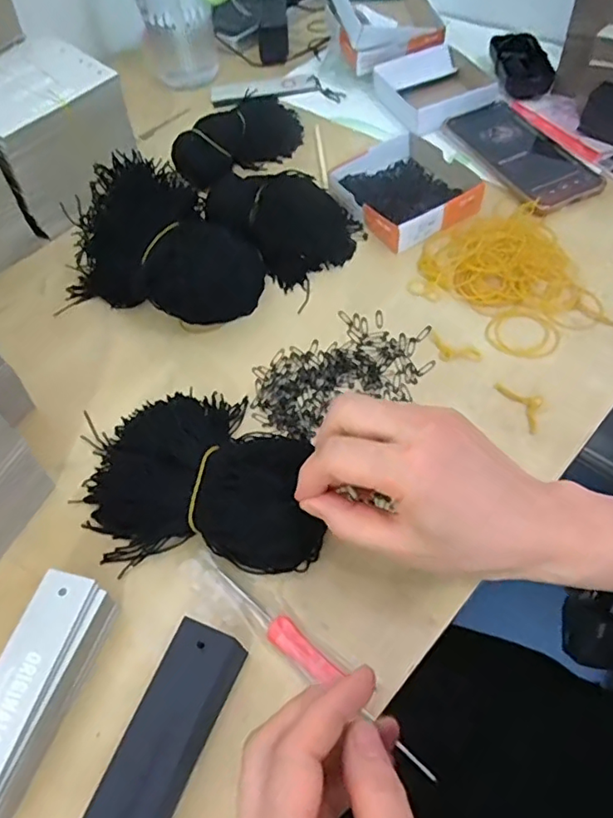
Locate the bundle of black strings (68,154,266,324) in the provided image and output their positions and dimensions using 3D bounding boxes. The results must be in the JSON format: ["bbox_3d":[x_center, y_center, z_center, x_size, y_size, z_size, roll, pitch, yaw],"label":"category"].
[{"bbox_3d":[-0.125,-0.134,0.481,0.140,0.070,0.155,-35,60,-19],"label":"bundle of black strings"}]

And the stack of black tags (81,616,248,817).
[{"bbox_3d":[-0.073,0.173,0.281,0.036,0.031,0.125,17,58,15],"label":"stack of black tags"}]

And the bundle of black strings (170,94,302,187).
[{"bbox_3d":[-0.069,-0.286,0.595,0.150,0.044,0.052,-33,59,-18],"label":"bundle of black strings"}]

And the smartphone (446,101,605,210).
[{"bbox_3d":[0.210,-0.254,0.555,0.081,0.008,0.170,-22,56,-11],"label":"smartphone"}]

